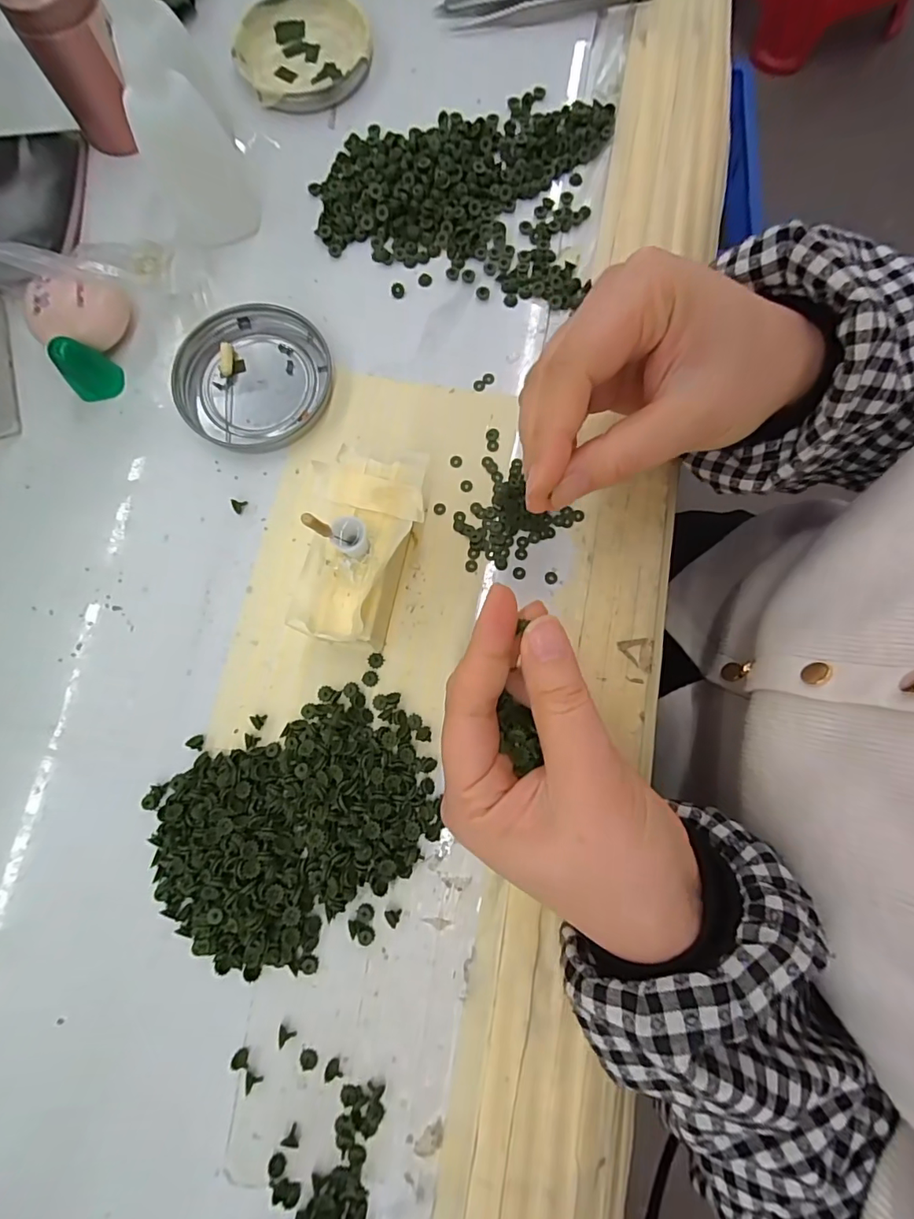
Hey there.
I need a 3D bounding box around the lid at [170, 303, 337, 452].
[{"bbox_3d":[-0.106,-0.120,0.260,0.074,0.008,0.080,0,79,1],"label":"lid"}]

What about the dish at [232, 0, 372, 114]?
[{"bbox_3d":[-0.092,-0.336,0.300,0.078,0.009,0.086,-13,80,-2],"label":"dish"}]

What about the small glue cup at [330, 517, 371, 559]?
[{"bbox_3d":[-0.043,-0.029,0.205,0.012,0.017,0.012,0,79,1],"label":"small glue cup"}]

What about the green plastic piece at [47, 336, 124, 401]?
[{"bbox_3d":[-0.187,-0.122,0.254,0.020,0.030,0.016,-18,80,-3],"label":"green plastic piece"}]

